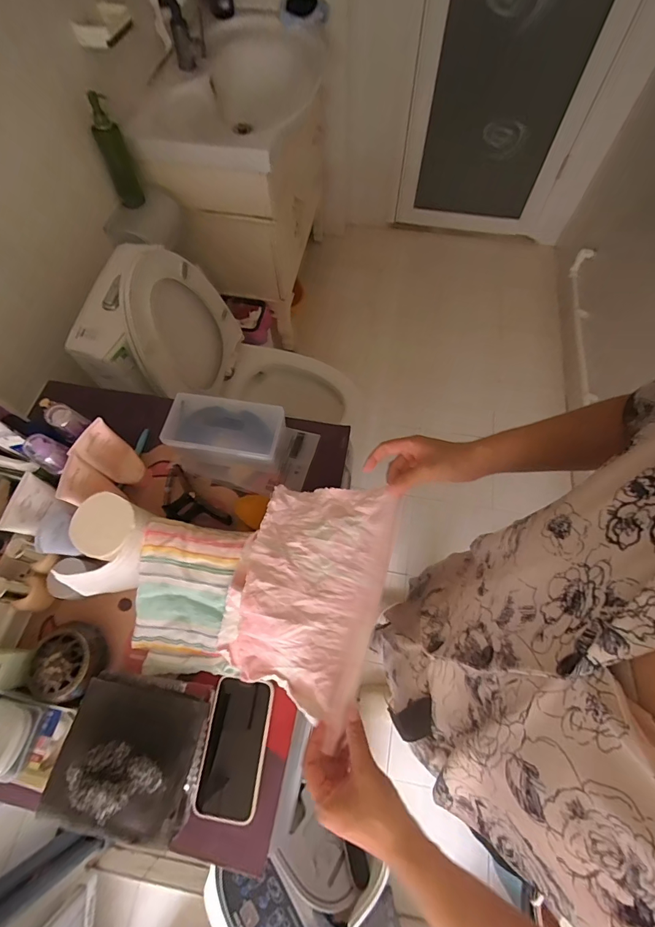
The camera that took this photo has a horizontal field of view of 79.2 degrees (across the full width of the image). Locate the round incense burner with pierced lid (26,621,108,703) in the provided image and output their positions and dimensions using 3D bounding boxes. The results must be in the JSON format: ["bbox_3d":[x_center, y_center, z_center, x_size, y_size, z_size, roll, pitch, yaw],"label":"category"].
[{"bbox_3d":[-0.336,0.254,0.507,0.076,0.048,0.088,17,72,6],"label":"round incense burner with pierced lid"}]

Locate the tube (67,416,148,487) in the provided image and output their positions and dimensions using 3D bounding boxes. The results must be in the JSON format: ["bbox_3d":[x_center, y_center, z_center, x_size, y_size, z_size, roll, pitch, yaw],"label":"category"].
[{"bbox_3d":[-0.307,-0.011,0.571,0.039,0.116,0.056,32,74,10],"label":"tube"}]

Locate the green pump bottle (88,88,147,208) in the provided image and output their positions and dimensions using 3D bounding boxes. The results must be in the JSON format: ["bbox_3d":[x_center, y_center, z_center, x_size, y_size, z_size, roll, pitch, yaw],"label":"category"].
[{"bbox_3d":[-0.549,-0.806,1.028,0.058,0.236,0.074,-12,51,-4],"label":"green pump bottle"}]

